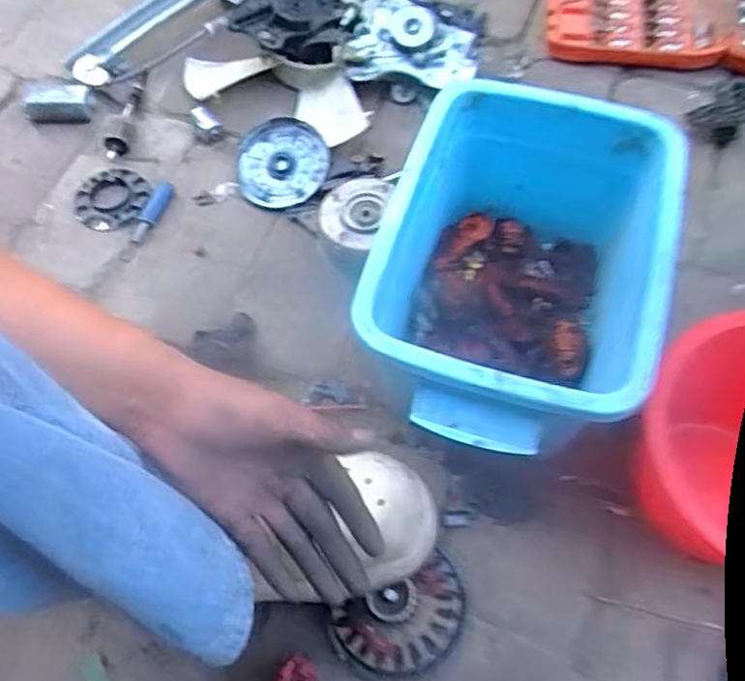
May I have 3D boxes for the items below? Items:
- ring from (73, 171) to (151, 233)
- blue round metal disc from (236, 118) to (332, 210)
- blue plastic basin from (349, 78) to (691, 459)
[{"bbox_3d":[-0.273,-0.147,0.700,0.076,0.006,0.075,-1,63,2],"label":"ring"},{"bbox_3d":[-0.096,-0.185,0.706,0.099,0.009,0.098,-1,81,9],"label":"blue round metal disc"},{"bbox_3d":[0.108,-0.035,0.533,0.196,0.166,0.281,14,65,9],"label":"blue plastic basin"}]

